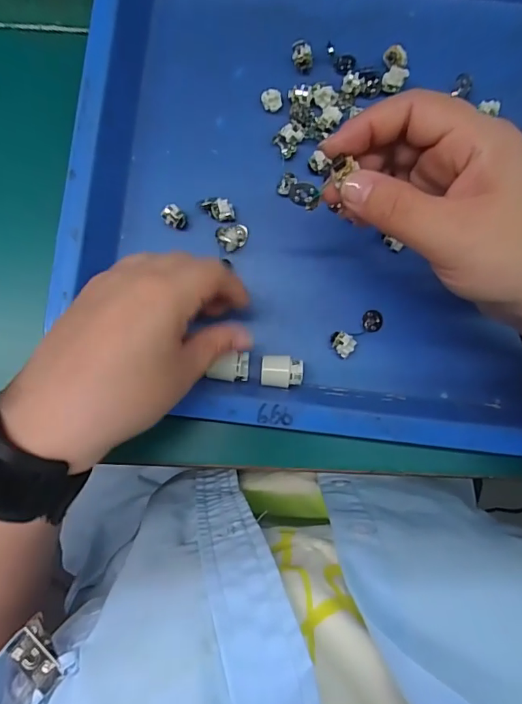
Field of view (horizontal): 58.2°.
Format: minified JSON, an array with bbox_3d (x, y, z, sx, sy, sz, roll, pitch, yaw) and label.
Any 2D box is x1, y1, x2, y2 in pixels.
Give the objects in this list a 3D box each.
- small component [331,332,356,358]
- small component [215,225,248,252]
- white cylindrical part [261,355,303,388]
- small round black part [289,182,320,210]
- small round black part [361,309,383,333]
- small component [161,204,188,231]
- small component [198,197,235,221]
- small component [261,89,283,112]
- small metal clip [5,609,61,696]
[{"bbox_3d":[0.054,-0.006,0.314,0.014,0.011,0.017,-42,88,-6],"label":"small component"},{"bbox_3d":[-0.019,-0.078,0.315,0.021,0.017,0.016,-30,86,-6],"label":"small component"},{"bbox_3d":[0.013,0.013,0.310,0.026,0.021,0.020,1,84,-3],"label":"white cylindrical part"},{"bbox_3d":[0.022,-0.077,0.229,0.015,0.004,0.012,28,131,-13],"label":"small round black part"},{"bbox_3d":[0.076,-0.021,0.318,0.015,0.004,0.015,0,84,-3],"label":"small round black part"},{"bbox_3d":[-0.058,-0.091,0.318,0.014,0.018,0.013,0,84,-3],"label":"small component"},{"bbox_3d":[-0.031,-0.098,0.319,0.027,0.014,0.014,22,83,-1],"label":"small component"},{"bbox_3d":[0.008,-0.175,0.327,0.014,0.009,0.015,-7,84,-4],"label":"small component"},{"bbox_3d":[-0.086,0.119,0.183,0.013,0.007,0.023,-36,87,-6],"label":"small metal clip"}]

